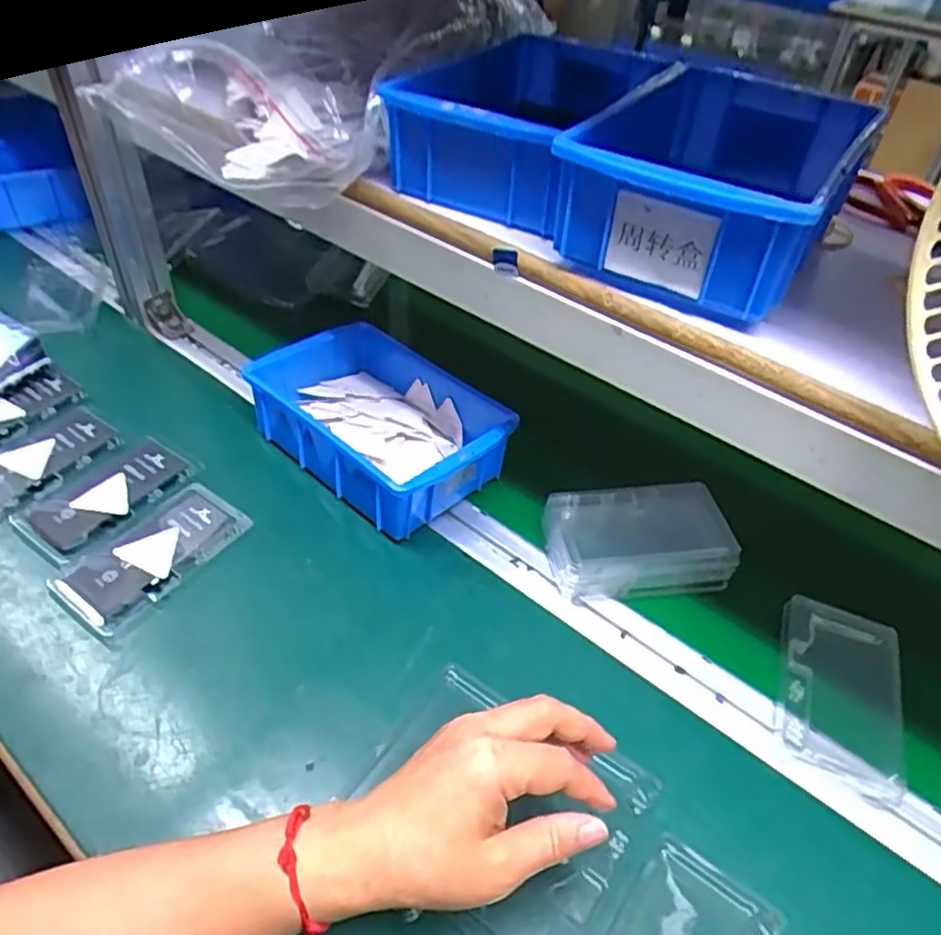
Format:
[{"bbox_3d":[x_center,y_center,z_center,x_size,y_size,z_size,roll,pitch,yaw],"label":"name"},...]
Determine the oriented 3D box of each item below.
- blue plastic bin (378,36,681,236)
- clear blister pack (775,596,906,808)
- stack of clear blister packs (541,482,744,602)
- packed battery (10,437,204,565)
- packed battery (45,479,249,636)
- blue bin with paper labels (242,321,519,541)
[{"bbox_3d":[0.047,-0.225,0.467,0.119,0.066,0.213,26,47,21],"label":"blue plastic bin"},{"bbox_3d":[0.247,0.149,0.468,0.080,0.016,0.126,18,45,14],"label":"clear blister pack"},{"bbox_3d":[0.126,0.054,0.536,0.128,0.039,0.079,-4,44,-10],"label":"stack of clear blister packs"},{"bbox_3d":[-0.283,0.017,0.556,0.071,0.013,0.123,28,48,22],"label":"packed battery"},{"bbox_3d":[-0.230,0.061,0.517,0.071,0.010,0.125,27,47,22],"label":"packed battery"},{"bbox_3d":[-0.073,-0.038,0.596,0.201,0.063,0.137,34,50,27],"label":"blue bin with paper labels"}]

